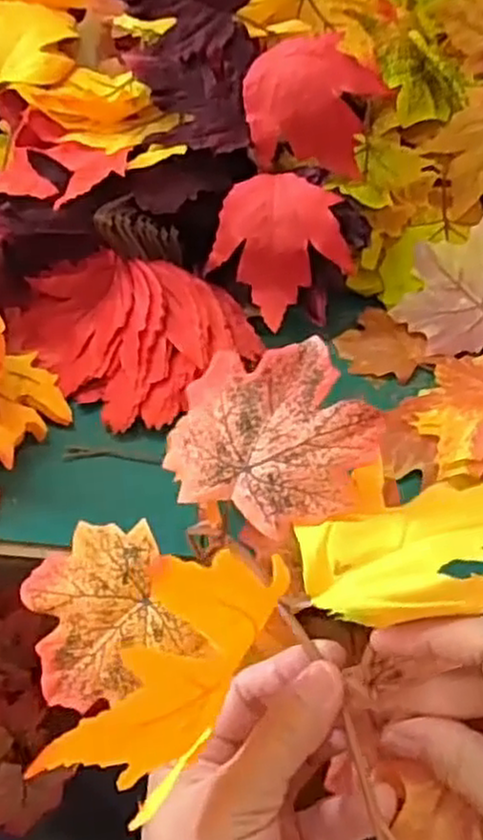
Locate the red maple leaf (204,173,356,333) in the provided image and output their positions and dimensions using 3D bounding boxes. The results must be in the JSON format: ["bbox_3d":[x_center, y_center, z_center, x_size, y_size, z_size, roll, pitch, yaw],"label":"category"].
[{"bbox_3d":[0.024,-0.114,0.471,0.079,0.080,0.025,46,22,-9],"label":"red maple leaf"}]

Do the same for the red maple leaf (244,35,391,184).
[{"bbox_3d":[0.043,-0.197,0.470,0.080,0.071,0.034,-2,53,-1],"label":"red maple leaf"}]

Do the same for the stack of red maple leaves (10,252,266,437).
[{"bbox_3d":[-0.073,-0.067,0.479,0.162,0.052,0.116,35,61,24],"label":"stack of red maple leaves"}]

